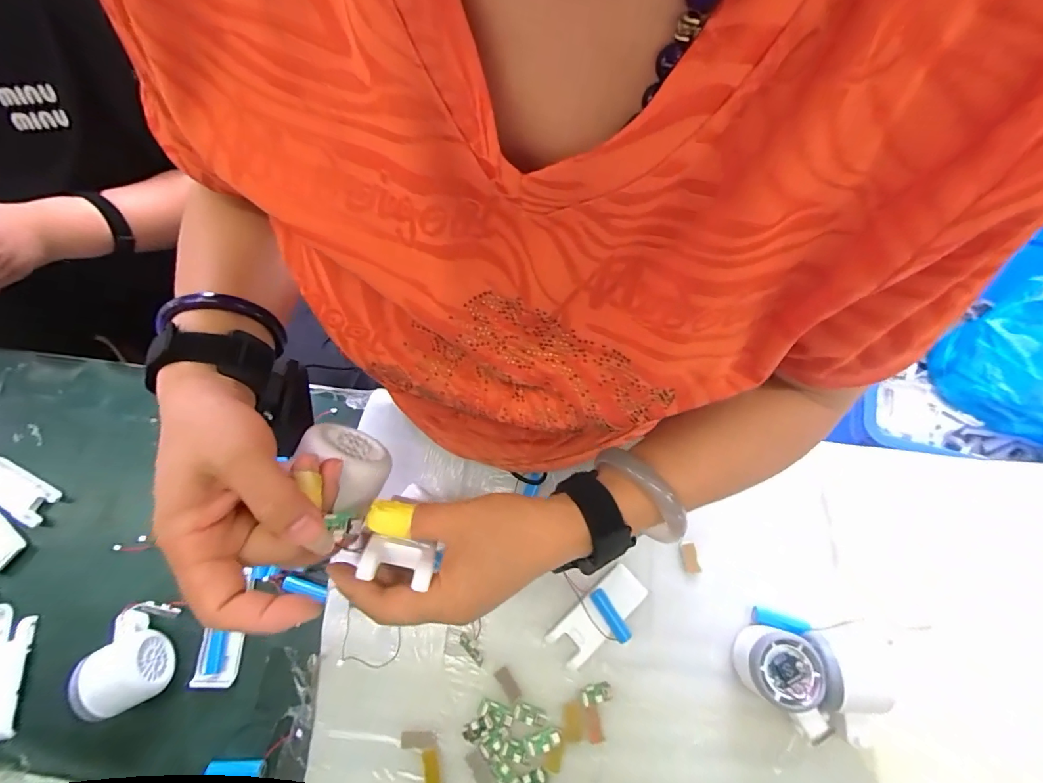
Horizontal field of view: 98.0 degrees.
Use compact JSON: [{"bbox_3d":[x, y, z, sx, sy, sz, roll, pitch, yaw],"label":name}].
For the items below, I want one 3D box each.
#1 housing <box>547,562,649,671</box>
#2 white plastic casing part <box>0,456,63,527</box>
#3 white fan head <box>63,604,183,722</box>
[{"bbox_3d":[0.077,0.218,0.436,0.101,0.023,0.048,-38,71,-12],"label":"housing"},{"bbox_3d":[-0.570,0.111,0.507,0.097,0.016,0.048,21,70,11],"label":"white plastic casing part"},{"bbox_3d":[-0.369,0.250,0.427,0.057,0.049,0.089,-5,68,1],"label":"white fan head"}]

